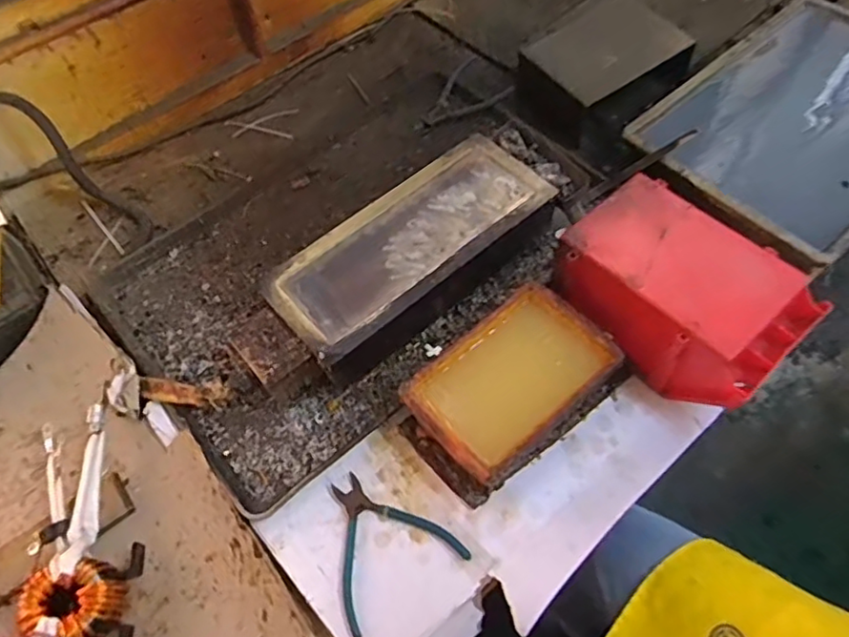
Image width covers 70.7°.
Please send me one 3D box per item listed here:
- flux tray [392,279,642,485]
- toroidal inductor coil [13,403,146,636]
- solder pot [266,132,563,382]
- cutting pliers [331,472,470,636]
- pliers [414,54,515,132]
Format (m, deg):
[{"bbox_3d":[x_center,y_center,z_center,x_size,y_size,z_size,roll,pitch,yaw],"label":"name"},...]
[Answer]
[{"bbox_3d":[0.092,0.070,0.626,0.201,0.067,0.136,-39,64,-18],"label":"flux tray"},{"bbox_3d":[-0.342,0.227,0.592,0.102,0.066,0.282,-21,60,-8],"label":"toroidal inductor coil"},{"bbox_3d":[-0.009,-0.070,0.708,0.340,0.086,0.162,-41,65,-19],"label":"solder pot"},{"bbox_3d":[-0.044,0.211,0.585,0.124,0.007,0.131,-30,62,-13],"label":"cutting pliers"},{"bbox_3d":[0.051,-0.325,0.884,0.148,0.028,0.090,-37,63,-17],"label":"pliers"}]

